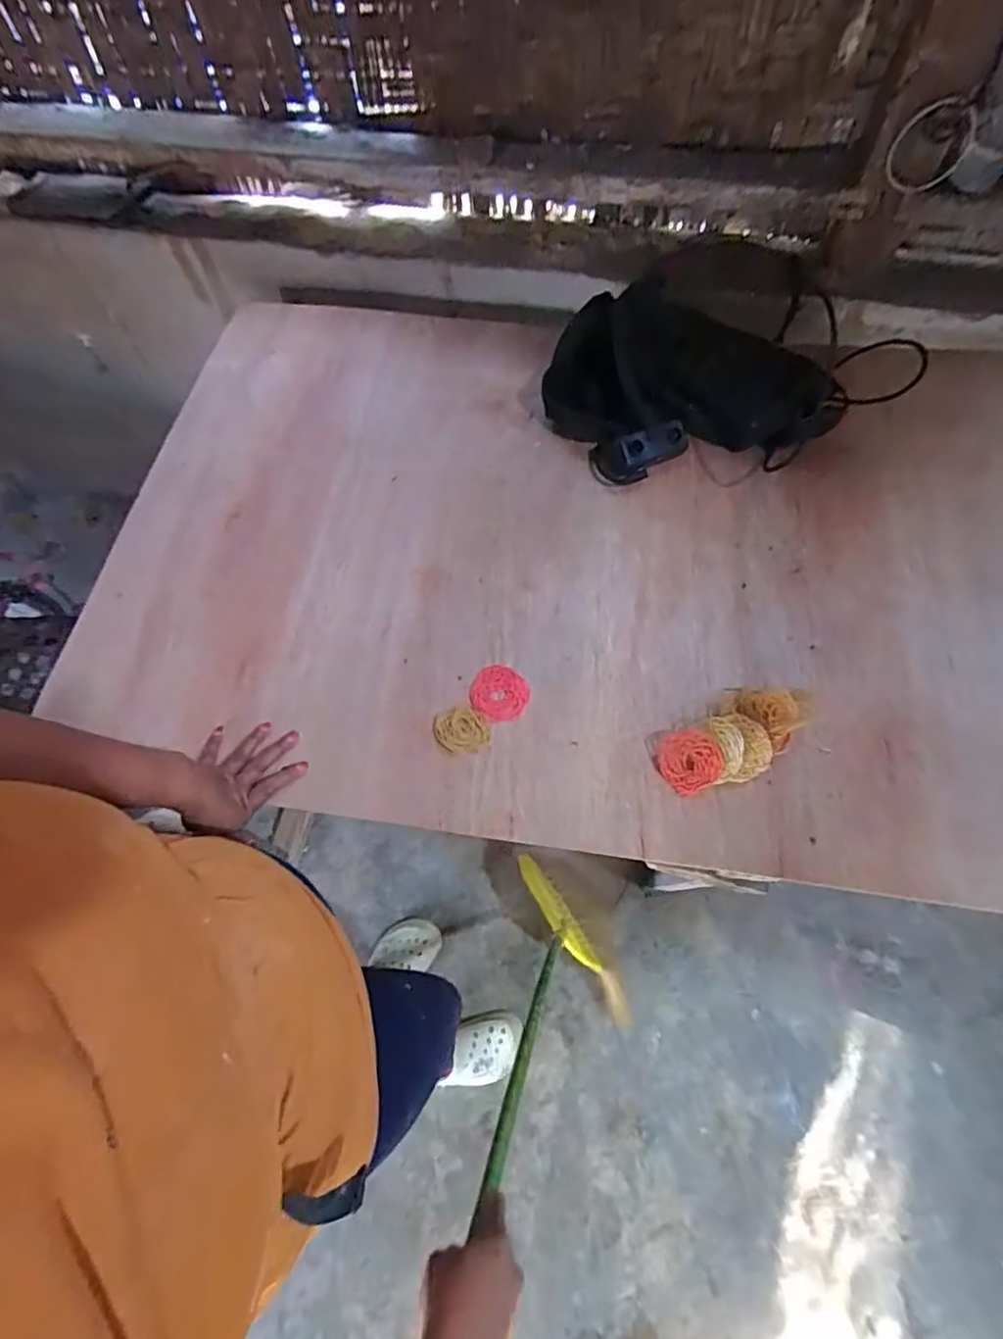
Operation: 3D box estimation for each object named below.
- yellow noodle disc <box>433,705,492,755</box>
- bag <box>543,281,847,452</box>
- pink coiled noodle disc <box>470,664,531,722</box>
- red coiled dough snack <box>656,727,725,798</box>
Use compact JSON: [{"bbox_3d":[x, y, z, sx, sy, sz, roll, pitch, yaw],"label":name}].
[{"bbox_3d":[-0.044,0.068,0.674,0.060,0.012,0.054,-12,67,-4],"label":"yellow noodle disc"},{"bbox_3d":[0.250,-0.394,0.814,0.372,0.094,0.194,9,67,5],"label":"bag"},{"bbox_3d":[-0.002,0.027,0.690,0.066,0.006,0.067,0,67,1],"label":"pink coiled noodle disc"},{"bbox_3d":[0.199,0.095,0.636,0.063,0.013,0.064,-35,73,14],"label":"red coiled dough snack"}]

